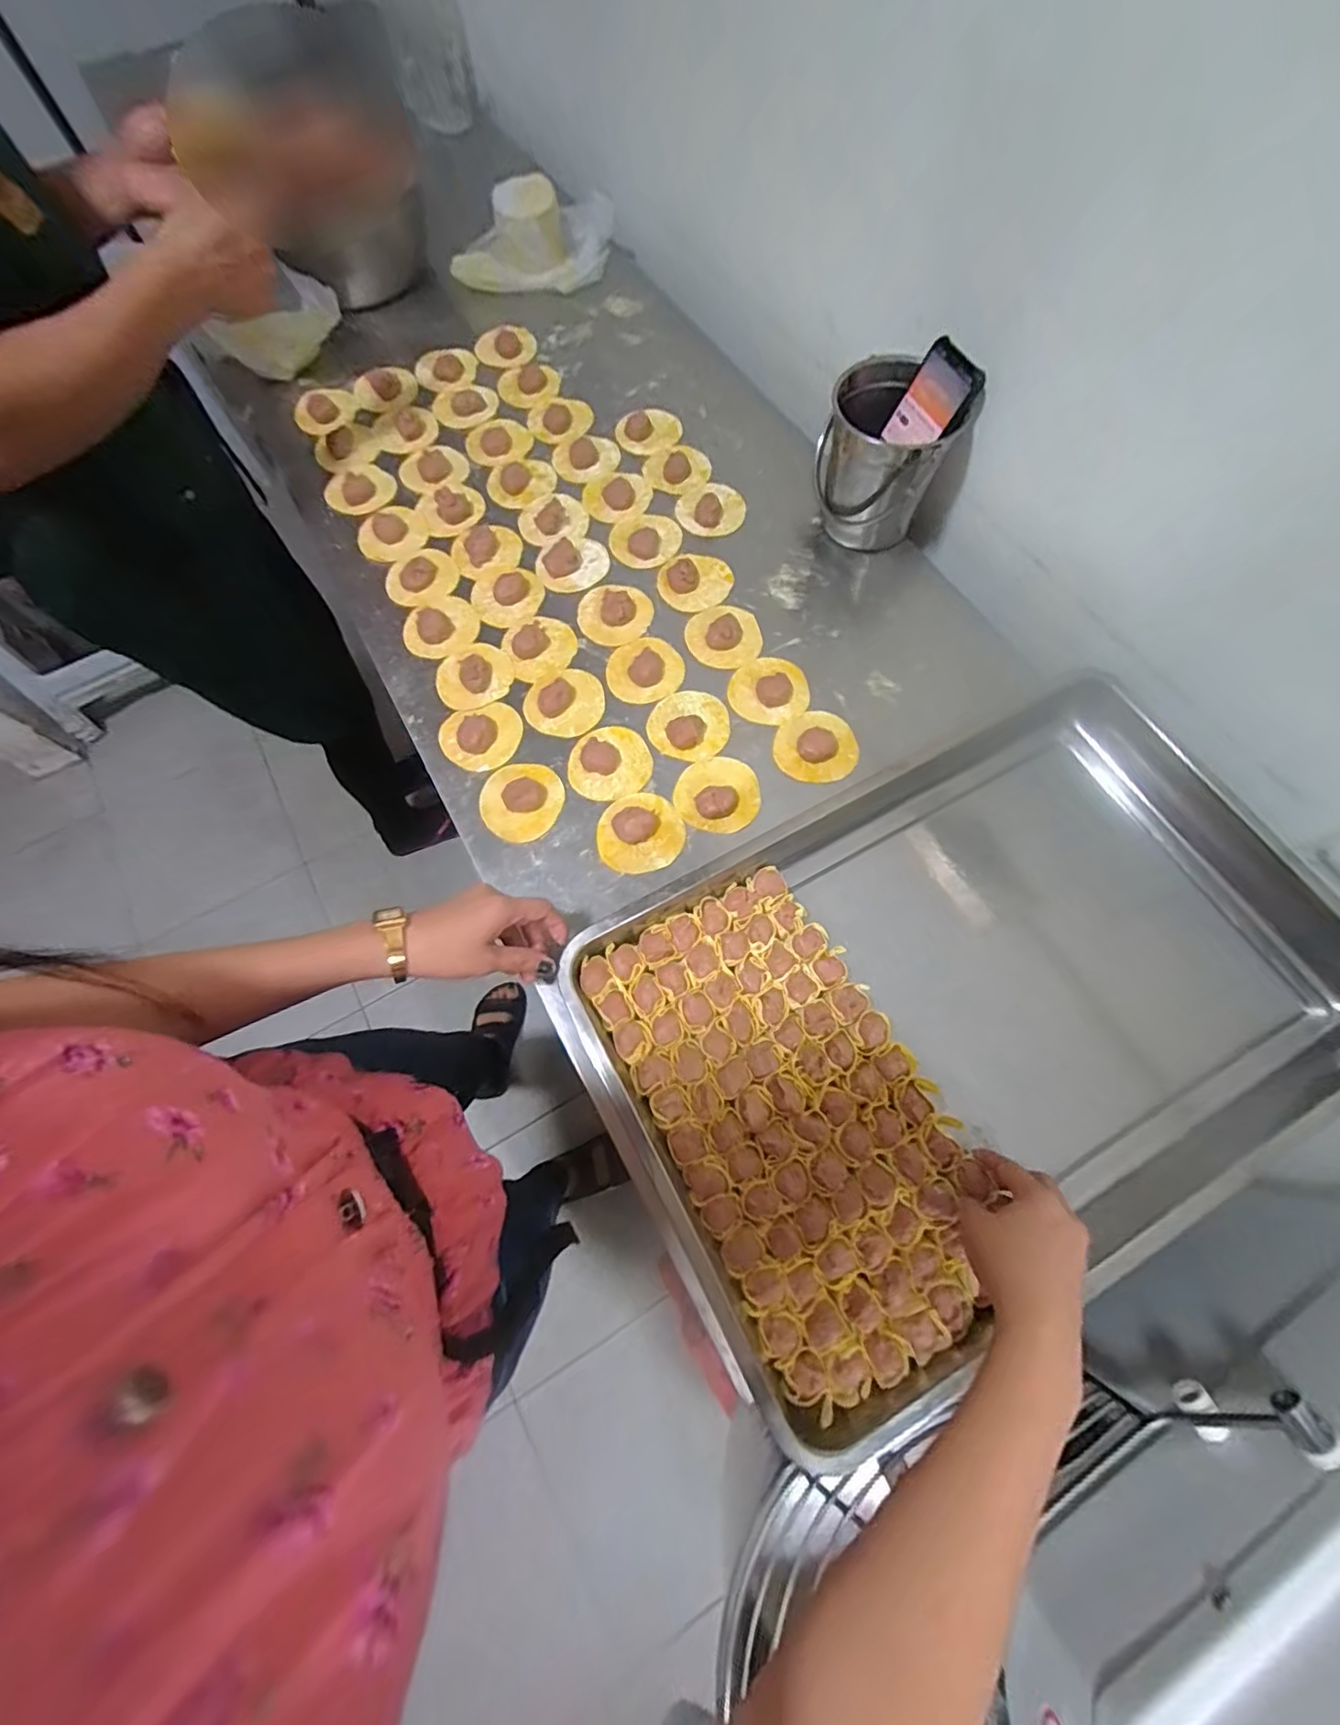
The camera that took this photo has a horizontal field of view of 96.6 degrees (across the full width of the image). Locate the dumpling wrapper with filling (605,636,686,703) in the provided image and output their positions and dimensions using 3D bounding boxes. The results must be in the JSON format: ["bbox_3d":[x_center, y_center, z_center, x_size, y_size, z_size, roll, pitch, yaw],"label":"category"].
[{"bbox_3d":[-0.027,-0.209,0.634,0.081,0.015,0.075,0,69,1],"label":"dumpling wrapper with filling"}]

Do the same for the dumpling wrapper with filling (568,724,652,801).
[{"bbox_3d":[-0.060,-0.098,0.595,0.083,0.009,0.075,-36,73,-12],"label":"dumpling wrapper with filling"}]

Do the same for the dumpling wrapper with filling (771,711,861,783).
[{"bbox_3d":[0.148,-0.118,0.601,0.080,0.017,0.071,-2,69,0],"label":"dumpling wrapper with filling"}]

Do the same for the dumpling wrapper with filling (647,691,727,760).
[{"bbox_3d":[0.020,-0.144,0.610,0.078,0.015,0.079,0,69,1],"label":"dumpling wrapper with filling"}]

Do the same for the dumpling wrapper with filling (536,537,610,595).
[{"bbox_3d":[-0.112,-0.346,0.690,0.084,0.015,0.070,-35,73,-12],"label":"dumpling wrapper with filling"}]

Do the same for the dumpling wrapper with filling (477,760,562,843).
[{"bbox_3d":[-0.146,-0.063,0.577,0.076,0.024,0.085,13,70,6],"label":"dumpling wrapper with filling"}]

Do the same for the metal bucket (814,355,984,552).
[{"bbox_3d":[0.227,-0.436,0.649,0.131,0.122,0.127,0,69,1],"label":"metal bucket"}]

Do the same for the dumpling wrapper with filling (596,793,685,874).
[{"bbox_3d":[-0.028,-0.030,0.569,0.081,0.017,0.077,0,75,-1],"label":"dumpling wrapper with filling"}]

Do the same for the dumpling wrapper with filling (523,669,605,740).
[{"bbox_3d":[-0.110,-0.169,0.617,0.081,0.017,0.078,0,69,1],"label":"dumpling wrapper with filling"}]

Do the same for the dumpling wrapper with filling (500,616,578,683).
[{"bbox_3d":[-0.139,-0.233,0.645,0.076,0.009,0.074,0,69,1],"label":"dumpling wrapper with filling"}]

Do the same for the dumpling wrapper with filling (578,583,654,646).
[{"bbox_3d":[-0.060,-0.278,0.660,0.080,0.013,0.080,-4,69,-1],"label":"dumpling wrapper with filling"}]

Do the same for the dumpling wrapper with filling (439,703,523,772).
[{"bbox_3d":[-0.193,-0.130,0.610,0.084,0.012,0.076,-19,70,-6],"label":"dumpling wrapper with filling"}]

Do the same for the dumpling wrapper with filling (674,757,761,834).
[{"bbox_3d":[0.049,-0.070,0.583,0.080,0.022,0.078,0,69,1],"label":"dumpling wrapper with filling"}]

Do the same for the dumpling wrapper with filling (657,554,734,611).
[{"bbox_3d":[0.029,-0.322,0.671,0.082,0.017,0.075,-5,69,-1],"label":"dumpling wrapper with filling"}]

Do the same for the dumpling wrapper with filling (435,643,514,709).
[{"bbox_3d":[-0.210,-0.202,0.634,0.080,0.024,0.076,0,69,1],"label":"dumpling wrapper with filling"}]

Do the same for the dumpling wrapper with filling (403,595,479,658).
[{"bbox_3d":[-0.254,-0.261,0.662,0.081,0.014,0.076,0,69,1],"label":"dumpling wrapper with filling"}]

